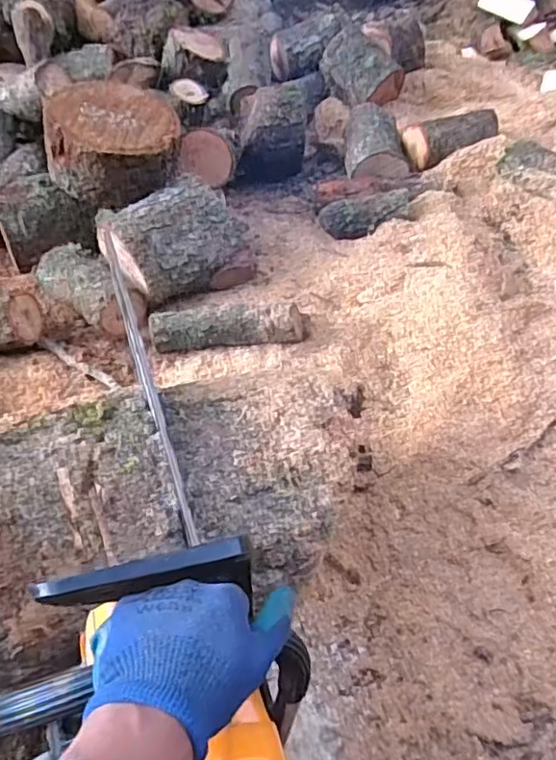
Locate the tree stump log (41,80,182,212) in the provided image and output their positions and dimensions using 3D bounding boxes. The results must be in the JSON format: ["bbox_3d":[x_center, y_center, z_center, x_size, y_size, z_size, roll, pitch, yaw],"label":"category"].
[{"bbox_3d":[-0.340,-0.495,1.240,0.264,0.149,0.282,16,51,-8],"label":"tree stump log"}]

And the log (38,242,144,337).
[{"bbox_3d":[-0.389,-0.186,1.202,0.254,0.097,0.113,30,62,32],"label":"log"}]

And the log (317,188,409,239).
[{"bbox_3d":[0.198,-0.387,1.345,0.202,0.051,0.102,-15,51,15],"label":"log"}]

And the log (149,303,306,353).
[{"bbox_3d":[-0.093,-0.101,1.116,0.292,0.084,0.072,-1,53,5],"label":"log"}]

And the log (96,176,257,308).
[{"bbox_3d":[-0.208,-0.271,1.198,0.271,0.178,0.182,-18,51,-14],"label":"log"}]

